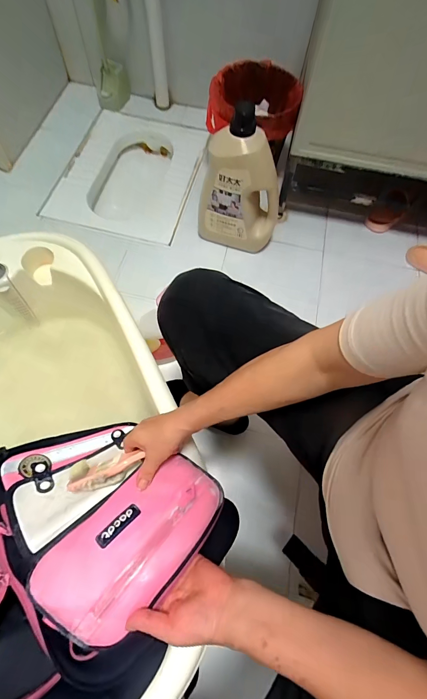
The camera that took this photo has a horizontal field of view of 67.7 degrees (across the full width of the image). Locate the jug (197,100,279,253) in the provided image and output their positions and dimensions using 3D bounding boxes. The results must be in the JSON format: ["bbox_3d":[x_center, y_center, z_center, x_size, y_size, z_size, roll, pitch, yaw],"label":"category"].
[{"bbox_3d":[0.080,-0.449,0.870,0.226,0.374,0.116,15,66,4],"label":"jug"}]

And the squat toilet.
[{"bbox_3d":[-0.289,-0.591,1.215,0.433,0.227,0.552,13,66,3],"label":"squat toilet"}]

